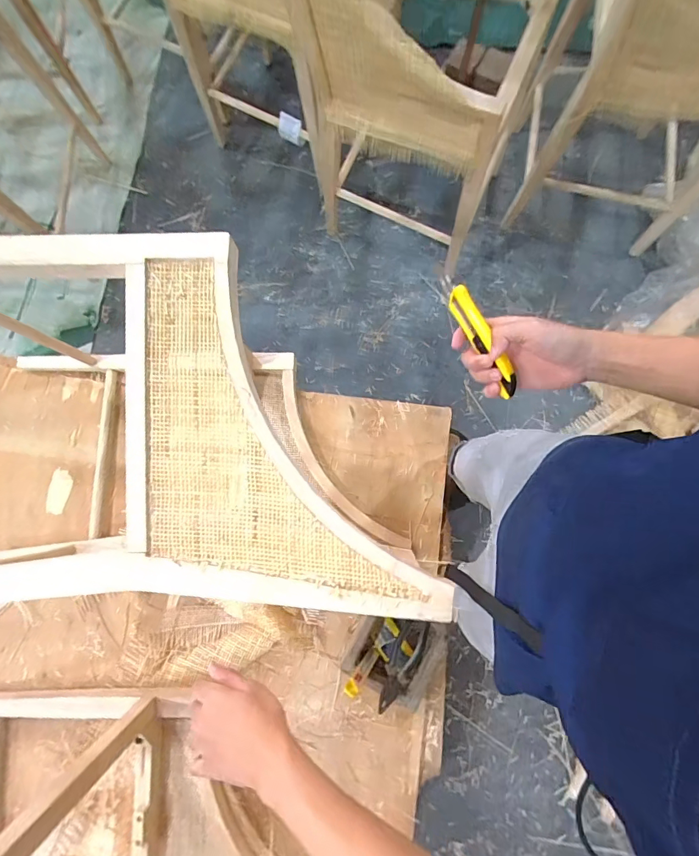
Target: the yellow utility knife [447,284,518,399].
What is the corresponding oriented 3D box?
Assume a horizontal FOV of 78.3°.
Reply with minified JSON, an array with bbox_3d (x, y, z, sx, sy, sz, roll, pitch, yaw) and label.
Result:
[{"bbox_3d":[0.154,-0.098,0.494,0.015,0.035,0.139,-29,91,-4],"label":"yellow utility knife"}]

